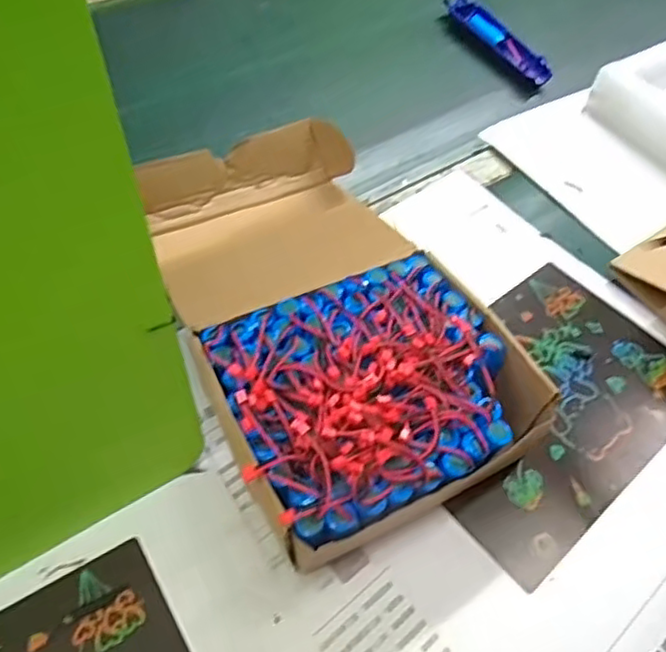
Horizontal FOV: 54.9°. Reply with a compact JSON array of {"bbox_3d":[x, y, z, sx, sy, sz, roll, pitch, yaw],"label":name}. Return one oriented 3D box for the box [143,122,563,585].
[{"bbox_3d":[-0.012,-0.021,0.417,0.173,0.072,0.316,-18,58,-19],"label":"box"}]

